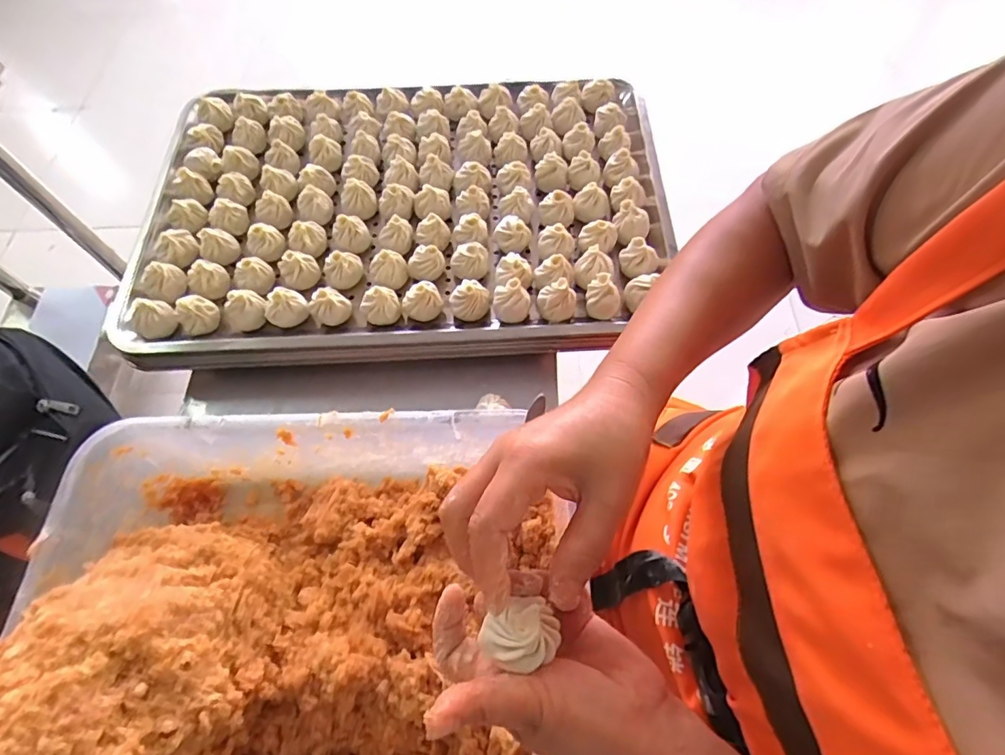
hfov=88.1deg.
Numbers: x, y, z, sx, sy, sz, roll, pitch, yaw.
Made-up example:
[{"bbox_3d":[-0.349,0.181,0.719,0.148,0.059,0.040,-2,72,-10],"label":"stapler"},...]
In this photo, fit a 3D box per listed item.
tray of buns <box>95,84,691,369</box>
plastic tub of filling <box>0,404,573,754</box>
[{"bbox_3d":[-0.116,-0.206,0.596,0.588,0.051,0.387,-3,64,1],"label":"tray of buns"},{"bbox_3d":[-0.139,0.154,0.345,0.372,0.213,0.272,-1,64,2],"label":"plastic tub of filling"}]

